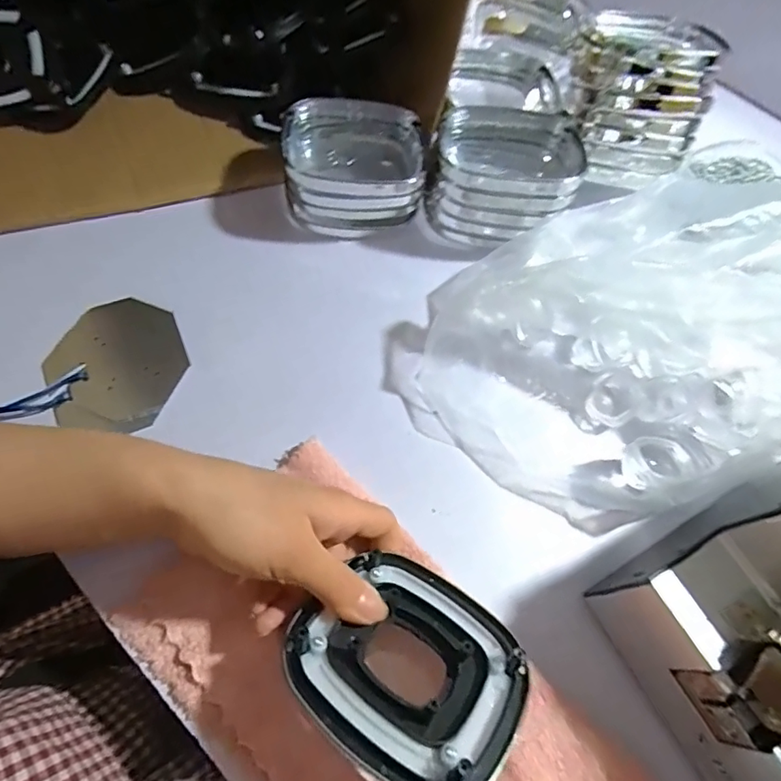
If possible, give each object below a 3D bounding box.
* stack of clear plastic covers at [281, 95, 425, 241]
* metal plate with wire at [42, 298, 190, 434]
[{"bbox_3d":[-0.032,-0.193,0.444,0.119,0.070,0.102,-8,64,-11],"label":"stack of clear plastic covers"},{"bbox_3d":[-0.198,-0.019,0.367,0.100,0.006,0.100,-1,65,2],"label":"metal plate with wire"}]

